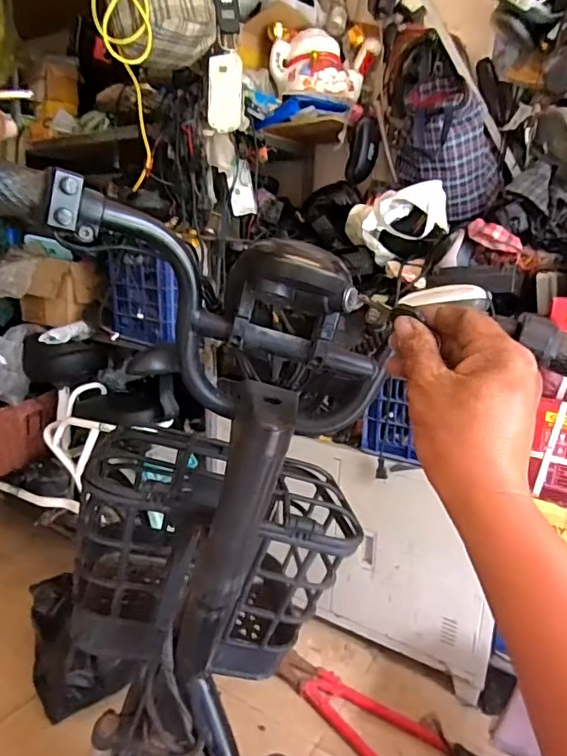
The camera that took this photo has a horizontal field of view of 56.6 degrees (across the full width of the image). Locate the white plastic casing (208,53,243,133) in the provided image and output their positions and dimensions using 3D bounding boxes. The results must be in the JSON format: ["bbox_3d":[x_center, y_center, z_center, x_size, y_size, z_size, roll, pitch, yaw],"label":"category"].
[{"bbox_3d":[-0.135,-0.666,1.233,0.077,0.162,0.026,0,14,-6],"label":"white plastic casing"}]

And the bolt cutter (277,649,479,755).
[{"bbox_3d":[0.213,0.764,1.151,0.199,0.035,0.541,-10,19,-40],"label":"bolt cutter"}]

